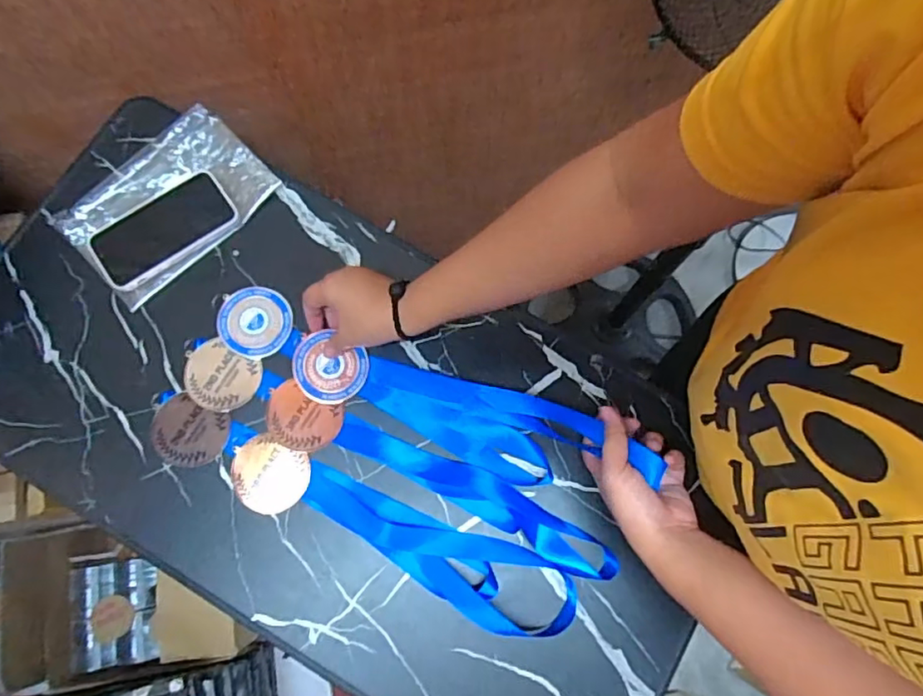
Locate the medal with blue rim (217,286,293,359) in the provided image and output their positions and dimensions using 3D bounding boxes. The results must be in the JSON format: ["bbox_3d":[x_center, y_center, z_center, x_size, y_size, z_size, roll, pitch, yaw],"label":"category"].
[{"bbox_3d":[-0.213,-0.027,0.597,0.075,0.004,0.073,7,77,1],"label":"medal with blue rim"}]

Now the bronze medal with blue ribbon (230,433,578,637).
[{"bbox_3d":[-0.061,0.177,0.551,0.345,0.016,0.073,24,78,4],"label":"bronze medal with blue ribbon"}]

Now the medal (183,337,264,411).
[{"bbox_3d":[-0.243,0.030,0.584,0.076,0.004,0.062,25,78,5],"label":"medal"}]

